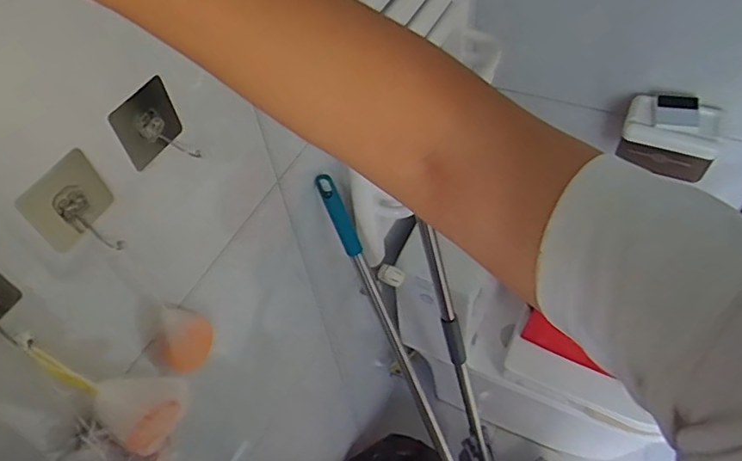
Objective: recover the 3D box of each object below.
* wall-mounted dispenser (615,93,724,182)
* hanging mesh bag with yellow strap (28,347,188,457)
[{"bbox_3d":[0.653,-0.201,1.184,0.190,0.159,0.106,21,57,21],"label":"wall-mounted dispenser"},{"bbox_3d":[-0.221,0.151,0.493,0.074,0.170,0.044,-24,53,-12],"label":"hanging mesh bag with yellow strap"}]

